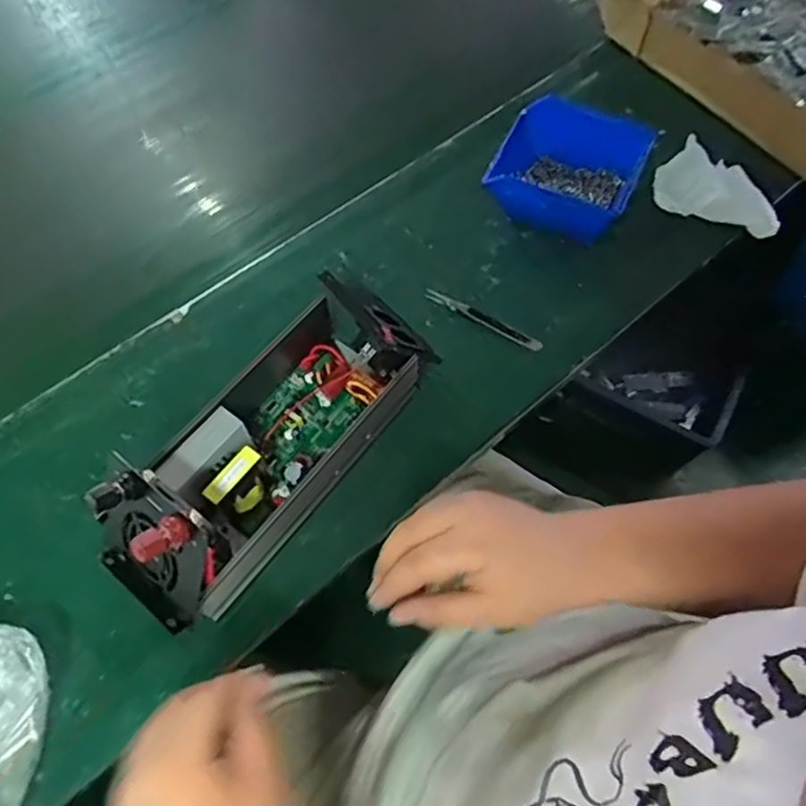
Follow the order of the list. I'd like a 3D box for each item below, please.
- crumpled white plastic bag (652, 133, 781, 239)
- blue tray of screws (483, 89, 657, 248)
[{"bbox_3d":[0.318,-0.222,0.645,0.118,0.032,0.101,15,63,9],"label":"crumpled white plastic bag"},{"bbox_3d":[0.160,-0.228,0.617,0.125,0.070,0.129,22,65,12],"label":"blue tray of screws"}]

